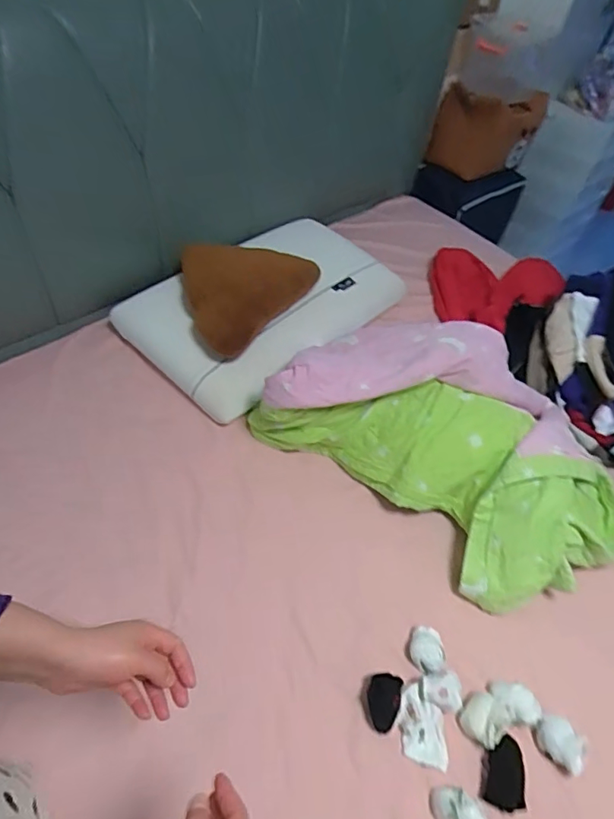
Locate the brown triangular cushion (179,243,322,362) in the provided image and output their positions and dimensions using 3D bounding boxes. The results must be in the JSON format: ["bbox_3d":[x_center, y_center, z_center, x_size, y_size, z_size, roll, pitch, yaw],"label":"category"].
[{"bbox_3d":[-0.123,-0.243,1.135,0.312,0.134,0.263,2,52,-10],"label":"brown triangular cushion"}]

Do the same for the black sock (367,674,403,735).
[{"bbox_3d":[0.121,0.461,0.792,0.052,0.042,0.076,14,49,1],"label":"black sock"}]

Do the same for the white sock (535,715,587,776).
[{"bbox_3d":[0.392,0.515,0.774,0.058,0.054,0.081,-29,63,-29],"label":"white sock"}]

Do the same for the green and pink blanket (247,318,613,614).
[{"bbox_3d":[0.301,0.073,1.007,0.699,0.250,0.416,36,54,17],"label":"green and pink blanket"}]

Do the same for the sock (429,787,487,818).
[{"bbox_3d":[0.215,0.565,0.706,0.072,0.080,0.046,26,53,17],"label":"sock"}]

